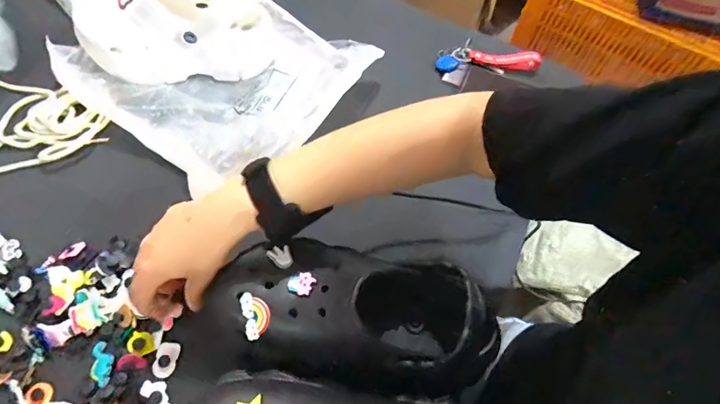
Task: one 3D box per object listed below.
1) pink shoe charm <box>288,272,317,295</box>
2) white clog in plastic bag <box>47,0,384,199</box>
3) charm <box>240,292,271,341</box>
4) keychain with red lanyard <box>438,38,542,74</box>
[{"bbox_3d":[-0.050,0.069,0.355,0.021,0.004,0.020,25,63,11],"label":"pink shoe charm"},{"bbox_3d":[-0.280,-0.301,0.580,0.325,0.101,0.573,-36,69,-19],"label":"white clog in plastic bag"},{"bbox_3d":[-0.087,0.095,0.346,0.021,0.004,0.038,-13,84,-6],"label":"charm"},{"bbox_3d":[0.182,-0.205,0.588,0.140,0.021,0.042,3,62,-1],"label":"keychain with red lanyard"}]

